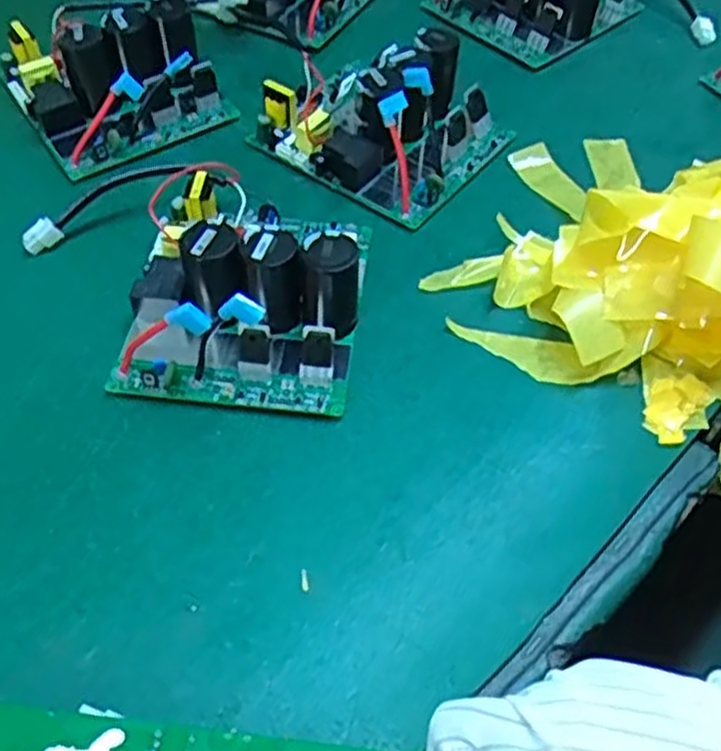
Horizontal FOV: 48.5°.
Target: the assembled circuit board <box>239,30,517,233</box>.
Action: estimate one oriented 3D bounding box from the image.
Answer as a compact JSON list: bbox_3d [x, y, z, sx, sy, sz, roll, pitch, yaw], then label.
[{"bbox_3d":[0.014,-0.174,0.514,0.140,0.056,0.119,31,58,20],"label":"assembled circuit board"}]

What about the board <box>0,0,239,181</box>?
[{"bbox_3d":[-0.166,-0.206,0.530,0.118,0.058,0.133,-27,58,-21],"label":"board"}]

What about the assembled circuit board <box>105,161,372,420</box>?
[{"bbox_3d":[-0.061,-0.057,0.423,0.123,0.057,0.144,6,53,3],"label":"assembled circuit board"}]

